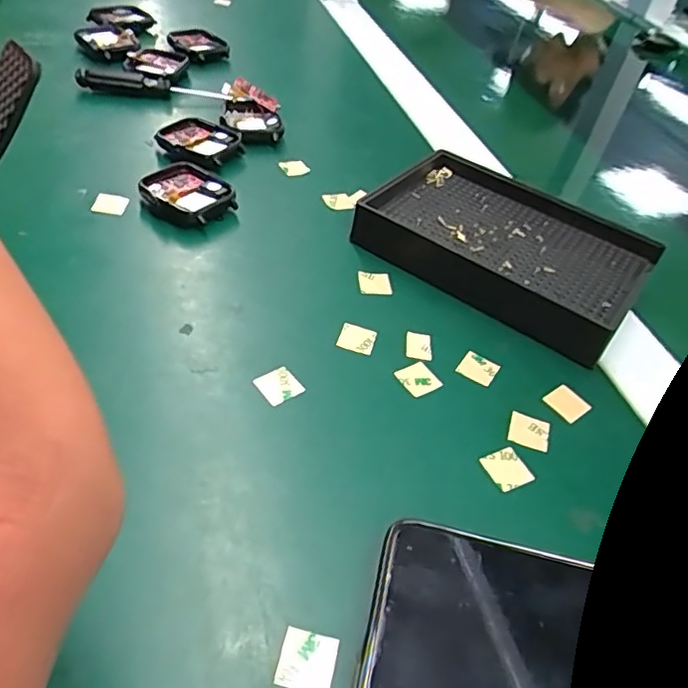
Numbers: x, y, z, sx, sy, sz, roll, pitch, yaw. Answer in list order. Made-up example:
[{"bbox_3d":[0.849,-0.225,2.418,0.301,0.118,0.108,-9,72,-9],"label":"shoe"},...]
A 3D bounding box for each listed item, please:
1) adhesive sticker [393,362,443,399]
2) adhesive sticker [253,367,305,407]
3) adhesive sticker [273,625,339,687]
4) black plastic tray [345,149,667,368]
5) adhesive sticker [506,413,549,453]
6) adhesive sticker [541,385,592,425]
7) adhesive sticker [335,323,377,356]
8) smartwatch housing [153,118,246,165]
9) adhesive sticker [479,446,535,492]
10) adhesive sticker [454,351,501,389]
[{"bbox_3d":[0.031,0.015,0.244,0.015,0.004,0.015,-26,63,-22],"label":"adhesive sticker"},{"bbox_3d":[-0.026,0.017,0.231,0.015,0.004,0.015,-28,62,-26],"label":"adhesive sticker"},{"bbox_3d":[-0.010,0.088,0.161,0.015,0.004,0.015,14,44,2],"label":"adhesive sticker"},{"bbox_3d":[0.084,-0.054,0.303,0.135,0.022,0.093,32,51,22],"label":"black plastic tray"},{"bbox_3d":[0.074,0.035,0.231,0.016,0.004,0.015,19,53,4],"label":"adhesive sticker"},{"bbox_3d":[0.093,0.025,0.243,0.015,0.004,0.015,-27,57,-25],"label":"adhesive sticker"},{"bbox_3d":[0.005,-0.002,0.255,0.016,0.004,0.013,18,44,7],"label":"adhesive sticker"},{"bbox_3d":[-0.085,-0.122,0.346,0.042,0.007,0.038,20,45,8],"label":"smartwatch housing"},{"bbox_3d":[0.061,0.047,0.217,0.015,0.004,0.015,-16,51,-18],"label":"adhesive sticker"},{"bbox_3d":[0.058,0.011,0.252,0.015,0.004,0.015,33,57,16],"label":"adhesive sticker"}]

